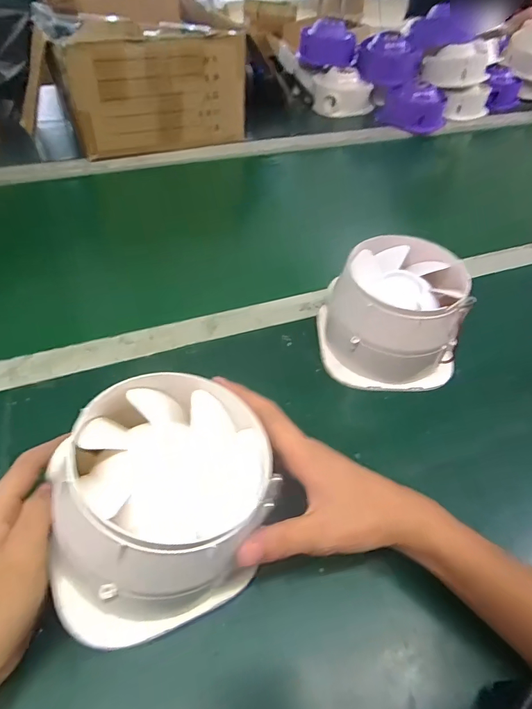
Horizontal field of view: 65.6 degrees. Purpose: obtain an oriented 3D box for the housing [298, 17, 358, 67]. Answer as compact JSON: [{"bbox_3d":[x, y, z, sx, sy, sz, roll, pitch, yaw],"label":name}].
[{"bbox_3d":[0.141,-0.698,0.930,0.131,0.077,0.044,14,49,9],"label":"housing"}]

